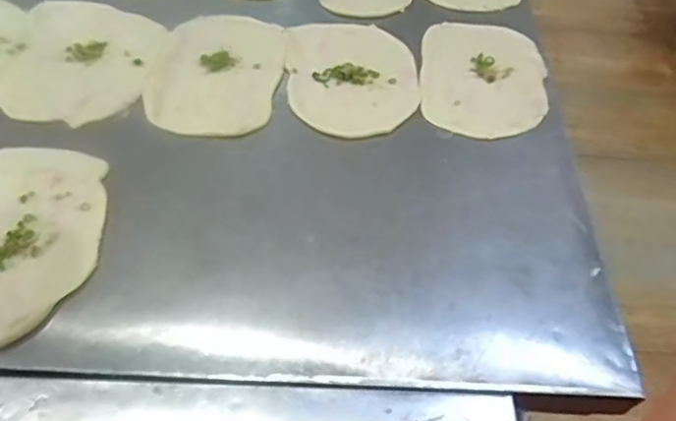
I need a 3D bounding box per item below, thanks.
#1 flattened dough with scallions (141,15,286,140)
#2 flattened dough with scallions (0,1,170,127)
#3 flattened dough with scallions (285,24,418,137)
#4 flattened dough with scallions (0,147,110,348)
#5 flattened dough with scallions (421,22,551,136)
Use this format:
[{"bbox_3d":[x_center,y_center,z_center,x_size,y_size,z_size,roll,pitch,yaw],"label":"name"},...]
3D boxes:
[{"bbox_3d":[-0.120,-0.139,0.586,0.121,0.009,0.159,9,55,3],"label":"flattened dough with scallions"},{"bbox_3d":[-0.258,-0.151,0.586,0.146,0.008,0.166,9,55,2],"label":"flattened dough with scallions"},{"bbox_3d":[0.015,-0.138,0.595,0.130,0.011,0.146,1,55,-3],"label":"flattened dough with scallions"},{"bbox_3d":[-0.253,0.019,0.458,0.129,0.012,0.176,6,55,1],"label":"flattened dough with scallions"},{"bbox_3d":[0.151,-0.143,0.615,0.127,0.014,0.173,12,55,4],"label":"flattened dough with scallions"}]

